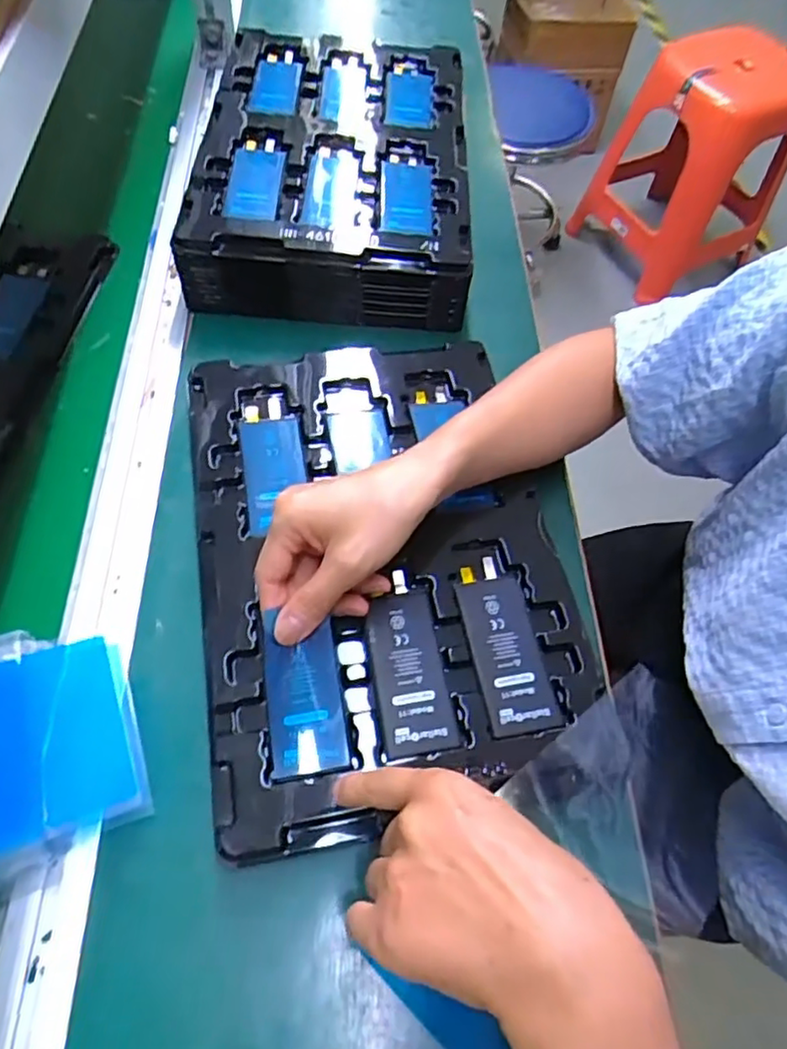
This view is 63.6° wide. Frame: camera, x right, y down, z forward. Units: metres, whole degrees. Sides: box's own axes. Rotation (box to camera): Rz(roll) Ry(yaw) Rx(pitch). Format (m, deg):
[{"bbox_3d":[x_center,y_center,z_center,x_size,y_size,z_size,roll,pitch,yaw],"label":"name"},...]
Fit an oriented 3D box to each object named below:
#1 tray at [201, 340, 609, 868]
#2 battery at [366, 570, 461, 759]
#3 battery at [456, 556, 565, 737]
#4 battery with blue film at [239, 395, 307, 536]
[{"bbox_3d":[-0.007,0.014,0.418,0.229,0.032,0.334,-10,63,-5],"label":"tray"},{"bbox_3d":[0.009,0.081,0.379,0.042,0.006,0.106,-6,62,-8],"label":"battery"},{"bbox_3d":[0.069,0.073,0.395,0.042,0.005,0.108,-7,62,-9],"label":"battery"},{"bbox_3d":[-0.084,-0.043,0.446,0.042,0.007,0.106,-6,62,-8],"label":"battery with blue film"}]

